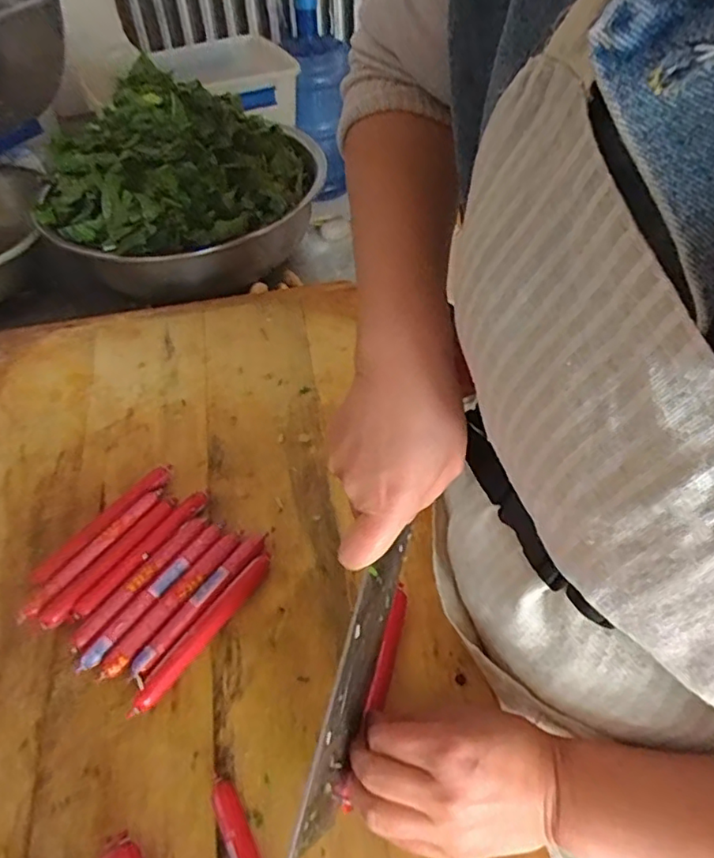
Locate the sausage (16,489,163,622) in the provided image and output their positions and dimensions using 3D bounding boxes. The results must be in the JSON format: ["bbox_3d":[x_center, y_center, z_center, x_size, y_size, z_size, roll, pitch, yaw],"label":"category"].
[{"bbox_3d":[-0.214,0.102,0.478,0.017,0.017,0.140,27,56,23],"label":"sausage"}]

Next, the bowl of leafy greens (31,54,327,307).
[{"bbox_3d":[-0.219,-0.307,0.728,0.326,0.176,0.293,-38,58,-26],"label":"bowl of leafy greens"}]

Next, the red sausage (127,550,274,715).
[{"bbox_3d":[-0.111,0.150,0.431,0.015,0.014,0.136,28,56,24],"label":"red sausage"}]

